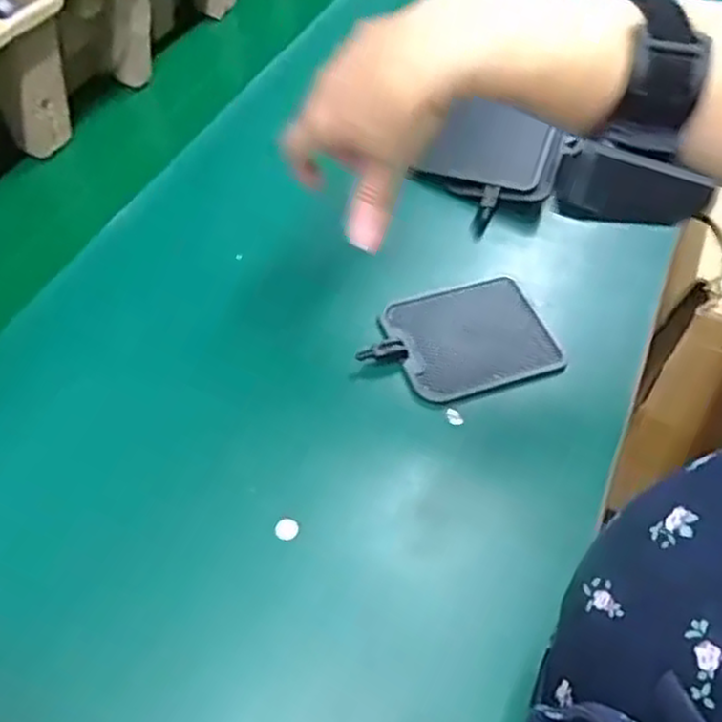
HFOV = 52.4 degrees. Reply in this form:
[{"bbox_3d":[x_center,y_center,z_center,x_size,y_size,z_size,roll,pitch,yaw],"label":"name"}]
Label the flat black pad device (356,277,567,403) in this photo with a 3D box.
[{"bbox_3d":[0.060,-0.014,0.444,0.113,0.013,0.079,-18,57,-16],"label":"flat black pad device"}]

